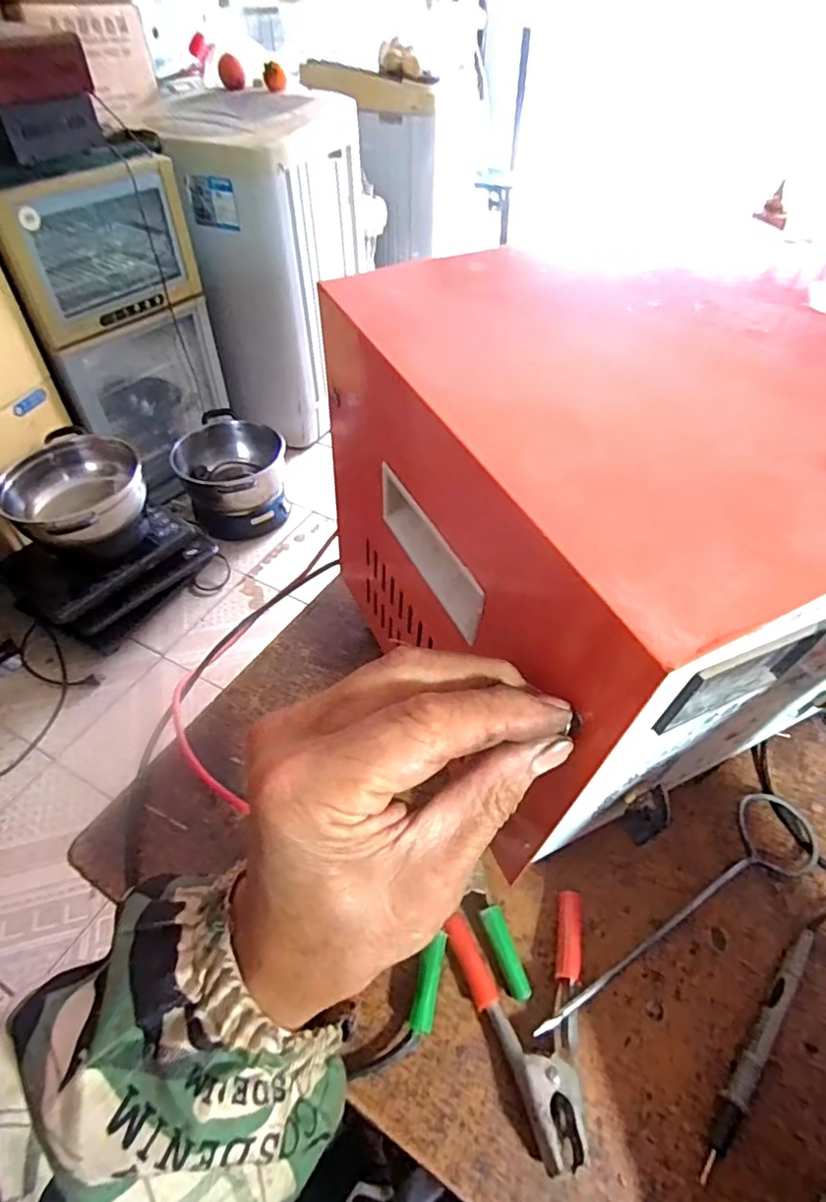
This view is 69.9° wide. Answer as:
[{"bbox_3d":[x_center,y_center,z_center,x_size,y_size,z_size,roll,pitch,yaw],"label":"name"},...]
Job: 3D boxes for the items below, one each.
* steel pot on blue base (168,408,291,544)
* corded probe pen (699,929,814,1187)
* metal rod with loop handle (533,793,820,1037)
[{"bbox_3d":[-0.479,-0.341,1.580,0.273,0.227,0.331,-15,51,-14],"label":"steel pot on blue base"},{"bbox_3d":[0.161,0.204,0.272,0.011,0.009,0.119,35,56,26],"label":"corded probe pen"},{"bbox_3d":[0.139,0.157,0.303,0.198,0.020,0.043,-23,53,-21],"label":"metal rod with loop handle"}]

